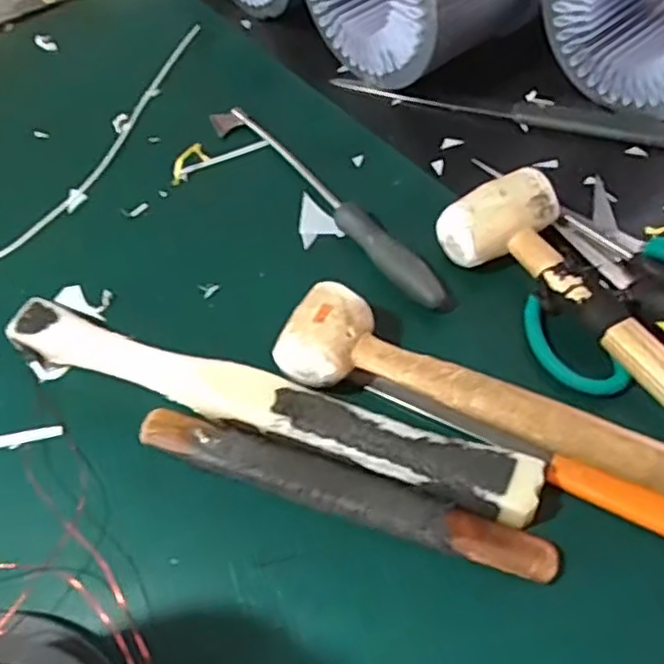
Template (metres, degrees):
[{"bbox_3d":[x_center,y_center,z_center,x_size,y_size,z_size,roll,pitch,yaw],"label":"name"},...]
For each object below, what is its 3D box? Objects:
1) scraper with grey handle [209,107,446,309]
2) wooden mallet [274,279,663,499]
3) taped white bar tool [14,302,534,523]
[{"bbox_3d":[-0.009,-0.100,0.485,0.029,0.022,0.261,-34,60,-18],"label":"scraper with grey handle"},{"bbox_3d":[0.097,0.041,0.359,0.263,0.041,0.052,19,61,17],"label":"wooden mallet"},{"bbox_3d":[-0.047,0.040,0.386,0.322,0.041,0.040,19,59,16],"label":"taped white bar tool"}]

